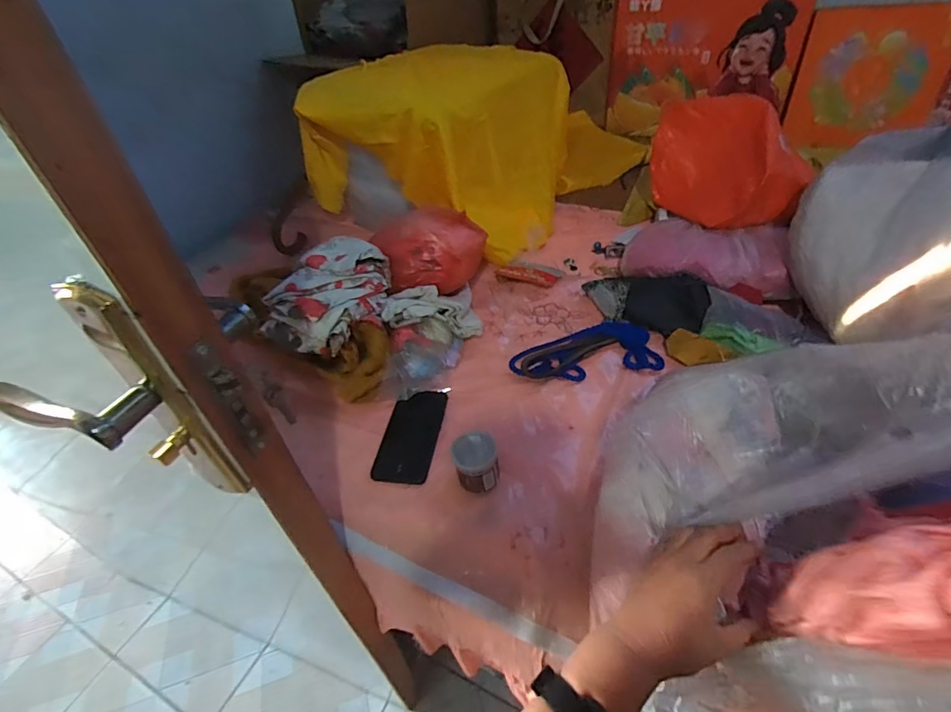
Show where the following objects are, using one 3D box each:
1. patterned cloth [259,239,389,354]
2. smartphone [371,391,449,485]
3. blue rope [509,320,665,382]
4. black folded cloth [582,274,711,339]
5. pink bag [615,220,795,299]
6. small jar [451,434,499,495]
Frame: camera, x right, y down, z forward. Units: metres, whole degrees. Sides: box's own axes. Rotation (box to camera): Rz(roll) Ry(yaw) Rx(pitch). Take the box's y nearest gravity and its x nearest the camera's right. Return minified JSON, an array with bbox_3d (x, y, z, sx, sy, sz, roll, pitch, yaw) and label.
[{"bbox_3d":[-0.215,-0.102,0.733,0.166,0.077,0.213,8,44,15],"label":"patterned cloth"},{"bbox_3d":[-0.089,0.108,0.674,0.075,0.005,0.156,2,43,9],"label":"smartphone"},{"bbox_3d":[0.166,-0.002,0.747,0.215,0.030,0.096,-12,42,-6],"label":"blue rope"},{"bbox_3d":[0.278,-0.094,0.805,0.201,0.059,0.103,16,47,23],"label":"black folded cloth"},{"bbox_3d":[0.391,-0.178,0.822,0.259,0.078,0.146,14,46,21],"label":"pink bag"},{"bbox_3d":[0.002,0.134,0.598,0.053,0.061,0.050,-9,42,-3],"label":"small jar"}]

